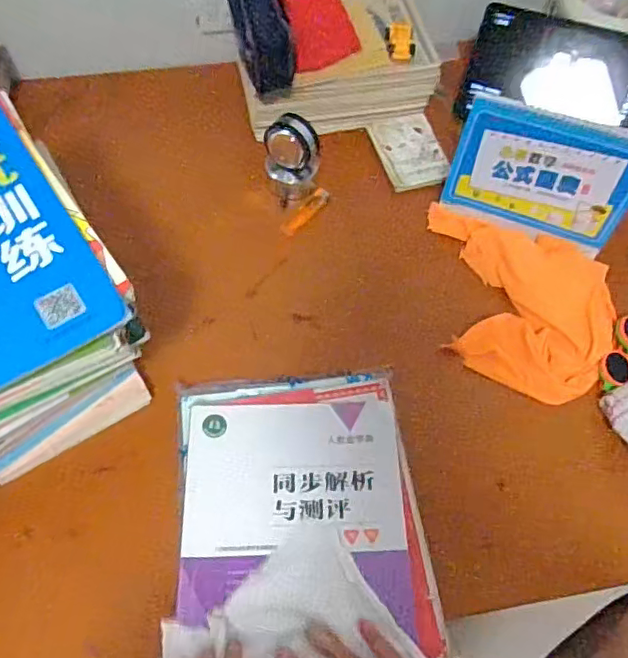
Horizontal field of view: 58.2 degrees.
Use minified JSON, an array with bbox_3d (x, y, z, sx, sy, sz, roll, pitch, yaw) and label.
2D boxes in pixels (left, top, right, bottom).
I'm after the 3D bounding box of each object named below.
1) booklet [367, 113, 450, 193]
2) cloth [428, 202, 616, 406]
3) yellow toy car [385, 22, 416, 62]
[{"bbox_3d":[0.139,-0.252,0.808,0.089,0.012,0.117,-19,74,-4],"label":"booklet"},{"bbox_3d":[0.240,-0.033,0.694,0.234,0.027,0.220,19,62,8],"label":"cloth"},{"bbox_3d":[0.116,-0.389,0.763,0.032,0.026,0.051,-6,62,-5],"label":"yellow toy car"}]

